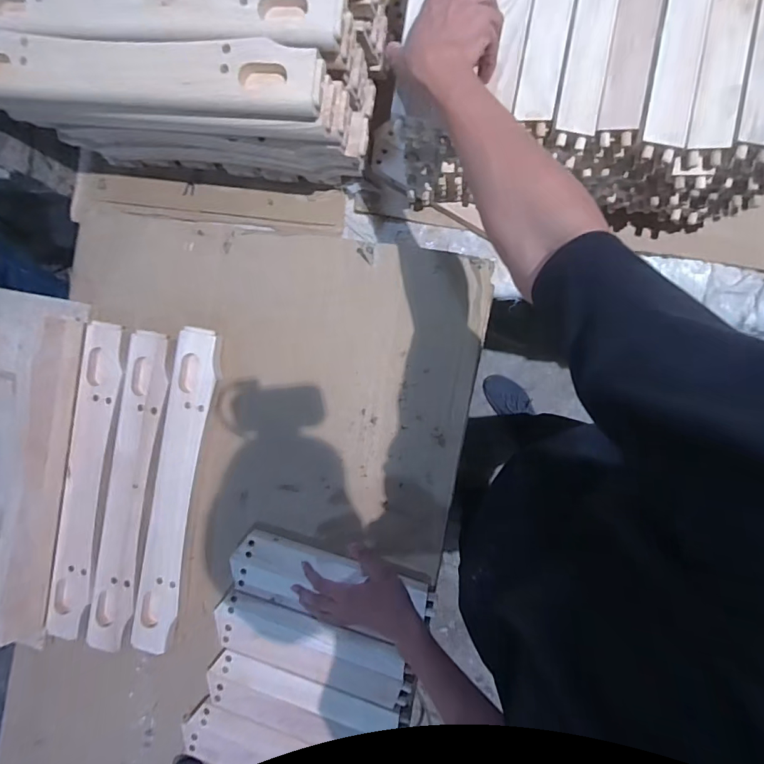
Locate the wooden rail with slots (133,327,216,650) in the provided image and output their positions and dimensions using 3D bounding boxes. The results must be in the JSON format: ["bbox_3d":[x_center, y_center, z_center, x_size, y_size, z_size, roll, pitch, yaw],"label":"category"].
[{"bbox_3d":[-0.310,0.169,0.671,0.065,0.025,0.495,12,94,8],"label":"wooden rail with slots"}]

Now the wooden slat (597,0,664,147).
[{"bbox_3d":[0.278,-0.405,0.482,0.045,0.010,0.281,9,94,8],"label":"wooden slat"}]

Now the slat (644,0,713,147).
[{"bbox_3d":[0.325,-0.396,0.476,0.044,0.014,0.279,9,94,8],"label":"slat"}]

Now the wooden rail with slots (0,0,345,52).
[{"bbox_3d":[-0.290,-0.444,0.530,0.494,0.018,0.079,9,94,8],"label":"wooden rail with slots"}]

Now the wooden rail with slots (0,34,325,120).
[{"bbox_3d":[-0.310,-0.371,0.541,0.485,0.031,0.072,8,94,9],"label":"wooden rail with slots"}]

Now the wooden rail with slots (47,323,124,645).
[{"bbox_3d":[-0.452,0.158,0.689,0.071,0.015,0.494,11,94,8],"label":"wooden rail with slots"}]

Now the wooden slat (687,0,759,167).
[{"bbox_3d":[0.367,-0.382,0.470,0.045,0.013,0.290,9,94,8],"label":"wooden slat"}]

